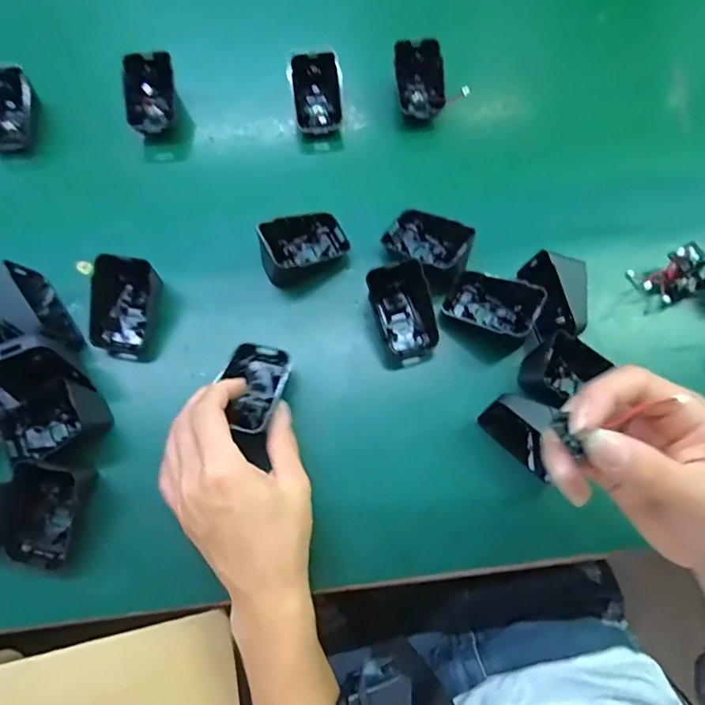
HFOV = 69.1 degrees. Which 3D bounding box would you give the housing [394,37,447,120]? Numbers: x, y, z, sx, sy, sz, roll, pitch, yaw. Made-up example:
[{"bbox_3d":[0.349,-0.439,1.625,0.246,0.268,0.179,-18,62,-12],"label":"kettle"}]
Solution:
[{"bbox_3d":[0.061,-0.246,0.467,0.045,0.025,0.069,-5,97,-2],"label":"housing"}]

